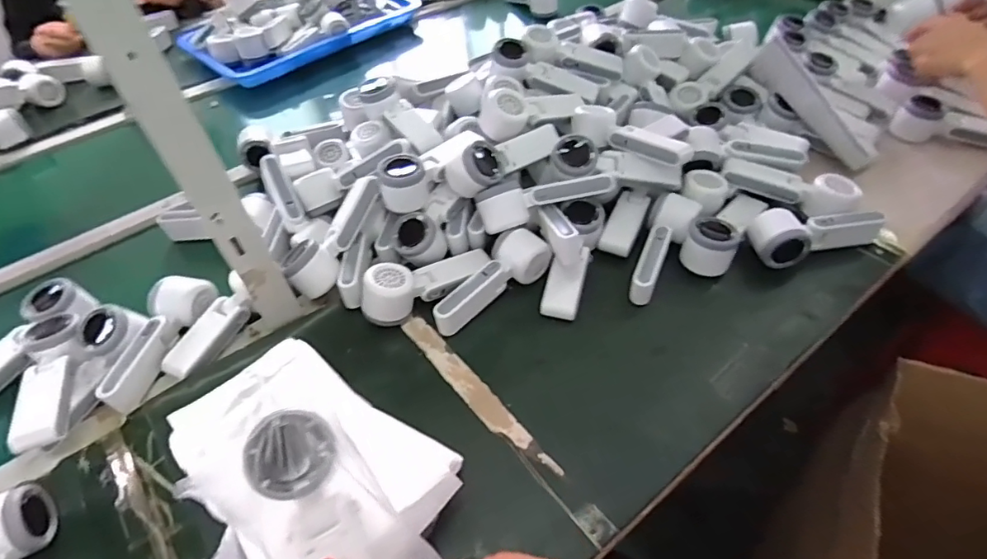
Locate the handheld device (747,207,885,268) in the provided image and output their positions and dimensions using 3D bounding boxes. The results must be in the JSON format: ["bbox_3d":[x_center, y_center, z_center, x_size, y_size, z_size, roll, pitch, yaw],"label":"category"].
[{"bbox_3d":[0.398,-0.047,0.646,0.156,0.062,0.055,1,48,5],"label":"handheld device"}]

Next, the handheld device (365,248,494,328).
[{"bbox_3d":[-0.079,-0.005,0.630,0.165,0.052,0.048,-27,51,-19],"label":"handheld device"}]

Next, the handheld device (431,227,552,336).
[{"bbox_3d":[-0.006,-0.002,0.631,0.165,0.045,0.061,-31,53,-22],"label":"handheld device"}]

